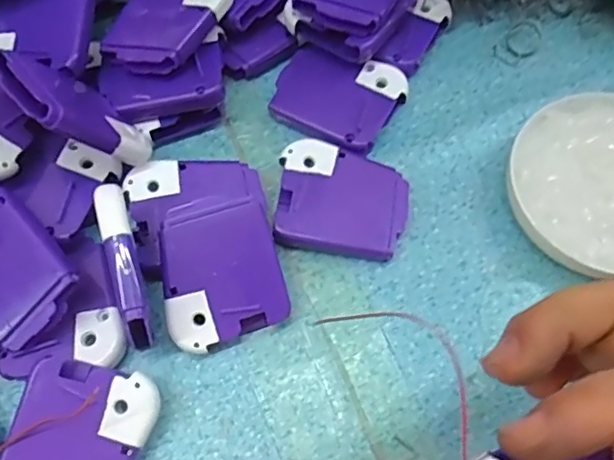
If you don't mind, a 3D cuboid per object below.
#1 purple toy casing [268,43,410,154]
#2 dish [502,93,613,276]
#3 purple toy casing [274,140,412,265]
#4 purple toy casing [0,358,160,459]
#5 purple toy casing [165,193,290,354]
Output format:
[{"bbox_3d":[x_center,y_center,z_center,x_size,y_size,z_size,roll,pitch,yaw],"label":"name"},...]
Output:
[{"bbox_3d":[0.015,-0.069,0.292,0.061,0.014,0.053,28,71,11],"label":"purple toy casing"},{"bbox_3d":[0.139,-0.020,0.263,0.088,0.024,0.090,0,68,0],"label":"dish"},{"bbox_3d":[0.017,-0.012,0.267,0.059,0.015,0.052,8,69,4],"label":"purple toy casing"},{"bbox_3d":[-0.090,0.085,0.225,0.052,0.021,0.059,12,69,5],"label":"purple toy casing"},{"bbox_3d":[-0.038,0.018,0.247,0.051,0.012,0.060,-15,86,-8],"label":"purple toy casing"}]

